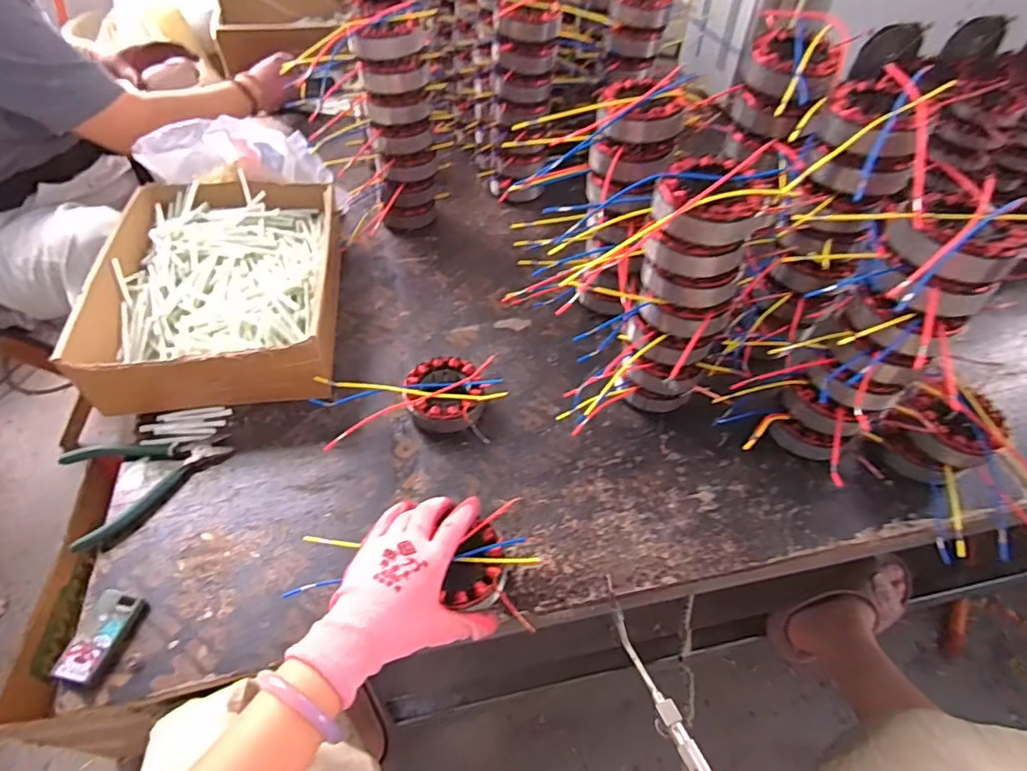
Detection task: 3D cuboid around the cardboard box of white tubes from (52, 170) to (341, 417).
[{"bbox_3d":[-0.340,-0.119,0.667,0.246,0.090,0.332,-6,51,-7],"label":"cardboard box of white tubes"}]

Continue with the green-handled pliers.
[{"bbox_3d":[-0.352,0.086,0.543,0.140,0.018,0.108,-24,55,-20],"label":"green-handled pliers"}]

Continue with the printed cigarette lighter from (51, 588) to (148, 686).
[{"bbox_3d":[-0.336,0.203,0.449,0.036,0.013,0.070,11,51,7],"label":"printed cigarette lighter"}]

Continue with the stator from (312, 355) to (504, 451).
[{"bbox_3d":[-0.109,0.016,0.596,0.189,0.037,0.104,-1,51,-3],"label":"stator"}]

